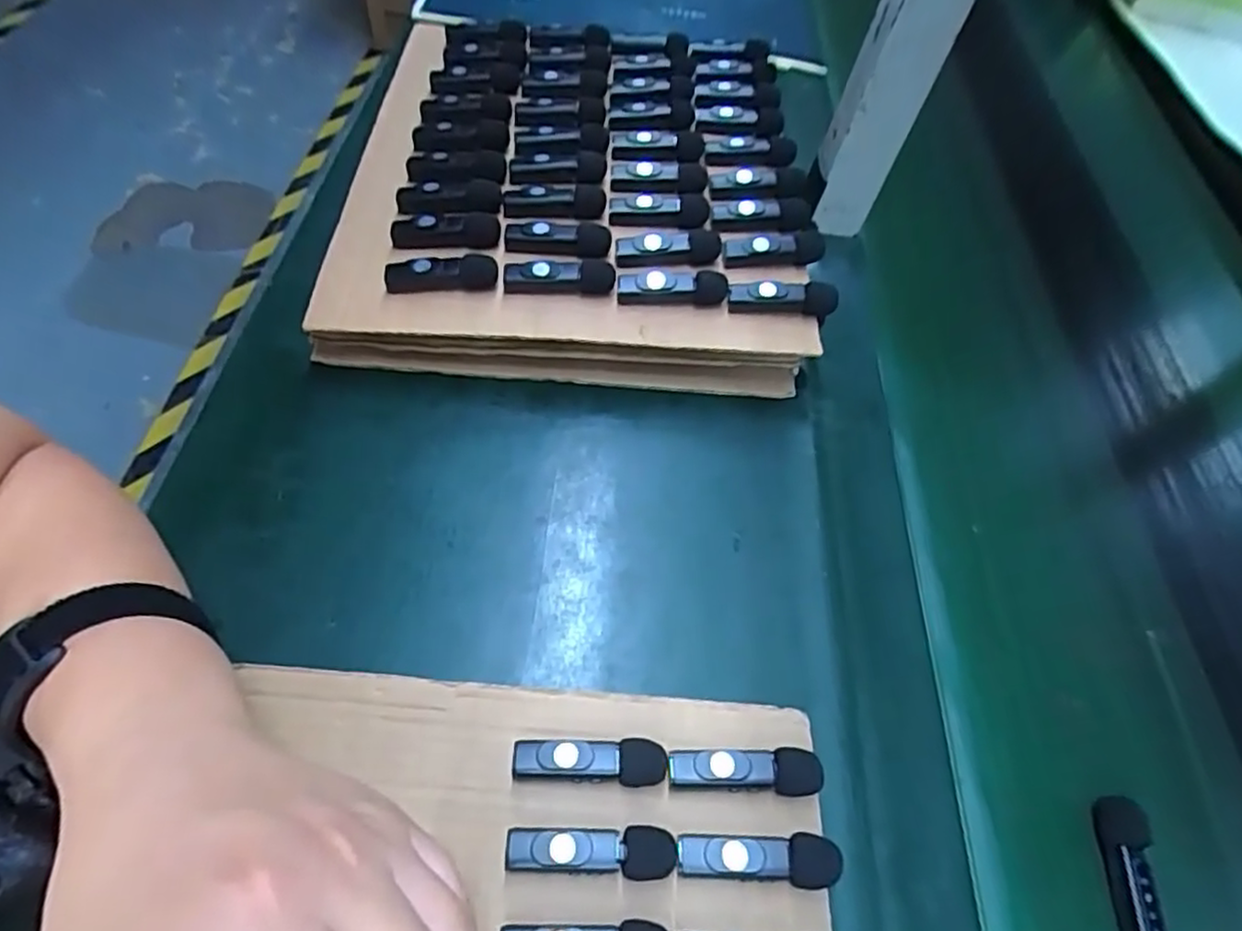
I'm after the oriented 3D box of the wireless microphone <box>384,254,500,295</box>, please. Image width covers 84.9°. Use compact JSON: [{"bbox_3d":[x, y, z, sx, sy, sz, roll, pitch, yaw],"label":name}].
[{"bbox_3d":[-0.105,-0.113,0.400,0.064,0.015,0.016,-2,56,-6],"label":"wireless microphone"}]

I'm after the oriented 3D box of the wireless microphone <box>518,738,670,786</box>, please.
[{"bbox_3d":[-0.013,0.129,0.293,0.065,0.016,0.018,1,56,-5],"label":"wireless microphone"}]

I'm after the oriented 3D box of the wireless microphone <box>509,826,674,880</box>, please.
[{"bbox_3d":[-0.012,0.156,0.274,0.067,0.015,0.018,3,56,-3],"label":"wireless microphone"}]

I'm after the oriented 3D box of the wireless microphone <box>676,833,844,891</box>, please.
[{"bbox_3d":[0.056,0.160,0.275,0.064,0.012,0.019,2,56,-4],"label":"wireless microphone"}]

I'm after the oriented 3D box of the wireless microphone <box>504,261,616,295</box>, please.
[{"bbox_3d":[-0.036,-0.112,0.402,0.063,0.020,0.018,1,56,-5],"label":"wireless microphone"}]

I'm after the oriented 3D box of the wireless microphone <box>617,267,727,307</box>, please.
[{"bbox_3d":[0.030,-0.106,0.400,0.063,0.021,0.013,3,56,-3],"label":"wireless microphone"}]

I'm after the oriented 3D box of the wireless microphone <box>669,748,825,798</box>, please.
[{"bbox_3d":[0.053,0.133,0.294,0.064,0.014,0.017,3,56,-3],"label":"wireless microphone"}]

